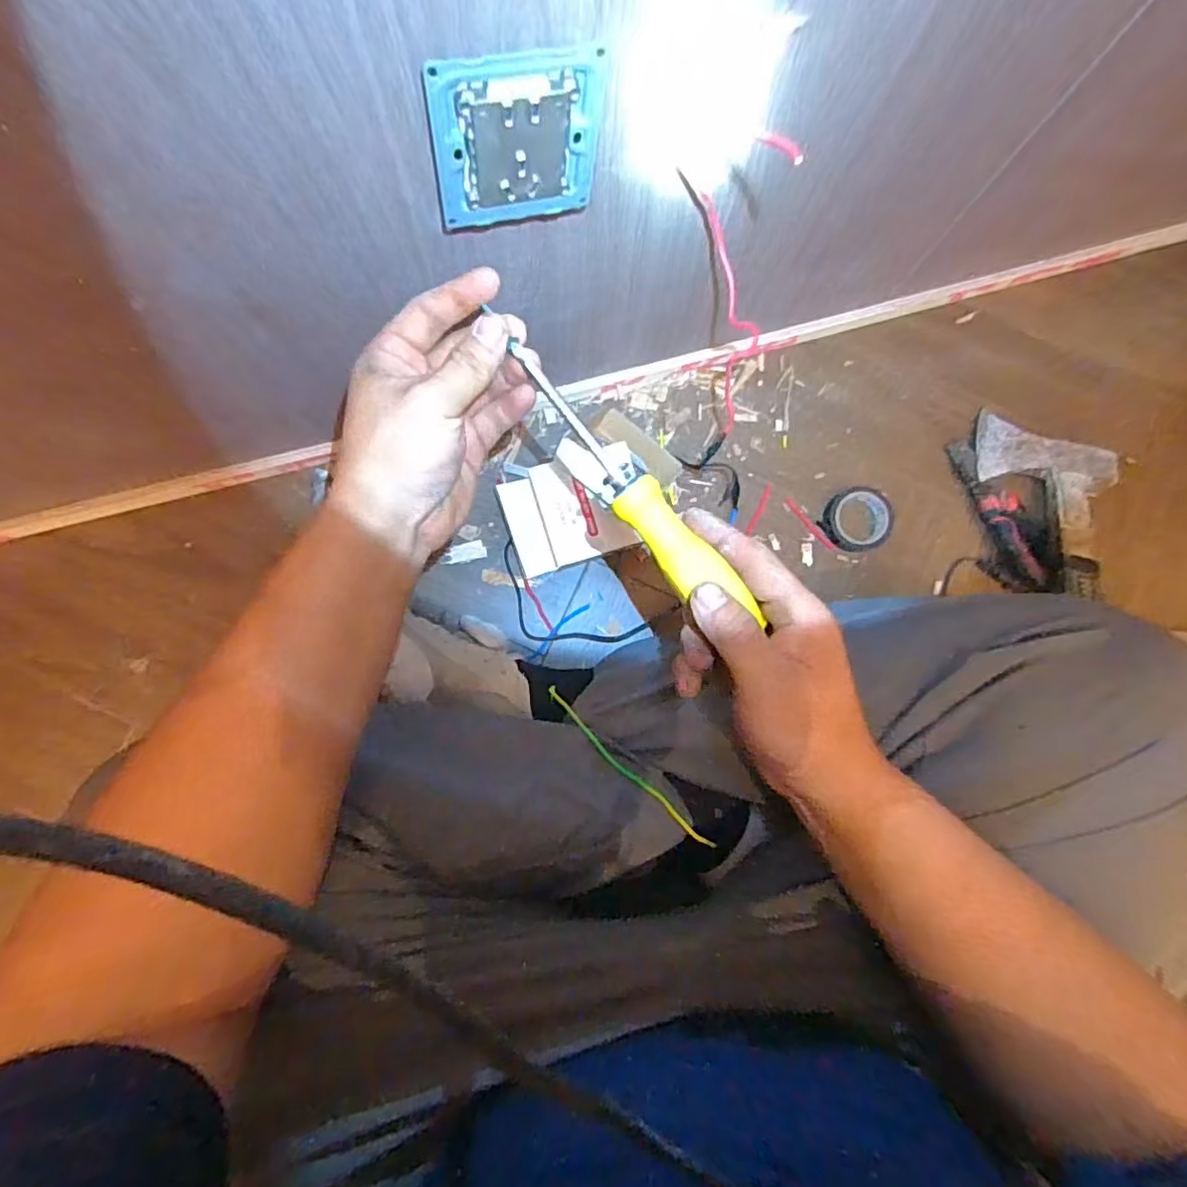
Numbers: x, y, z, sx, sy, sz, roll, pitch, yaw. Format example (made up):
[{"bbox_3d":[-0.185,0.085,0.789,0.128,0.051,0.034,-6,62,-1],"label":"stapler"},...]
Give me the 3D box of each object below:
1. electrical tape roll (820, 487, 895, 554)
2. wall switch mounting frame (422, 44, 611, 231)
[{"bbox_3d":[0.265,-0.074,0.618,0.067,0.028,0.064,0,84,-4],"label":"electrical tape roll"},{"bbox_3d":[-0.036,-0.222,0.304,0.086,0.081,0.017,-16,85,-5],"label":"wall switch mounting frame"}]

